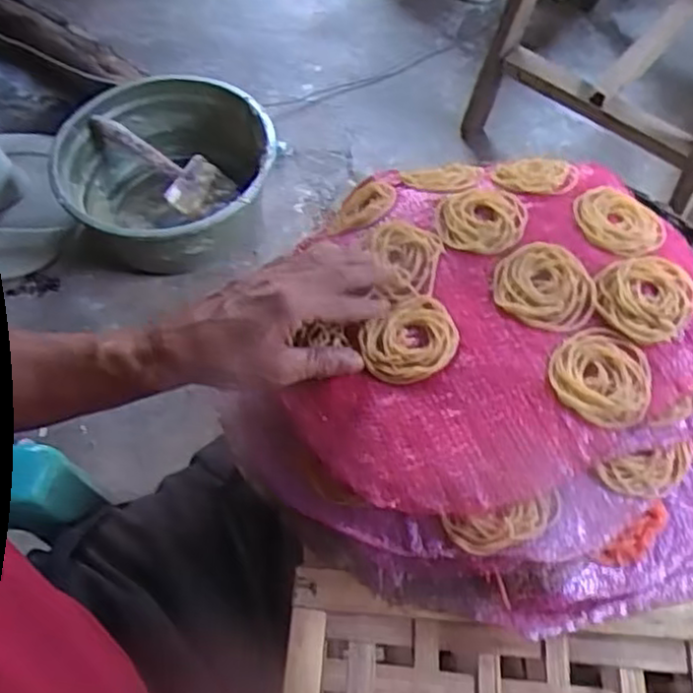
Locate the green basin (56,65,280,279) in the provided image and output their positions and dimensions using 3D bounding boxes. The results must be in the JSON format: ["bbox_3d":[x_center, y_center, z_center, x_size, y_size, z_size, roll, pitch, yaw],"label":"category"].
[{"bbox_3d":[-0.383,-0.378,1.572,0.463,0.224,0.477,0,60,0],"label":"green basin"}]

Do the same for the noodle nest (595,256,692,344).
[{"bbox_3d":[0.217,-0.037,0.530,0.064,0.012,0.070,0,60,0],"label":"noodle nest"}]

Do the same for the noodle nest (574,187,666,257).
[{"bbox_3d":[0.216,-0.099,0.575,0.070,0.014,0.070,0,60,0],"label":"noodle nest"}]

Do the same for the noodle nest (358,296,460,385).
[{"bbox_3d":[0.047,-0.004,0.528,0.071,0.009,0.059,-35,66,-20],"label":"noodle nest"}]

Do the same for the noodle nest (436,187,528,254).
[{"bbox_3d":[0.107,-0.102,0.577,0.067,0.015,0.069,0,60,0],"label":"noodle nest"}]

